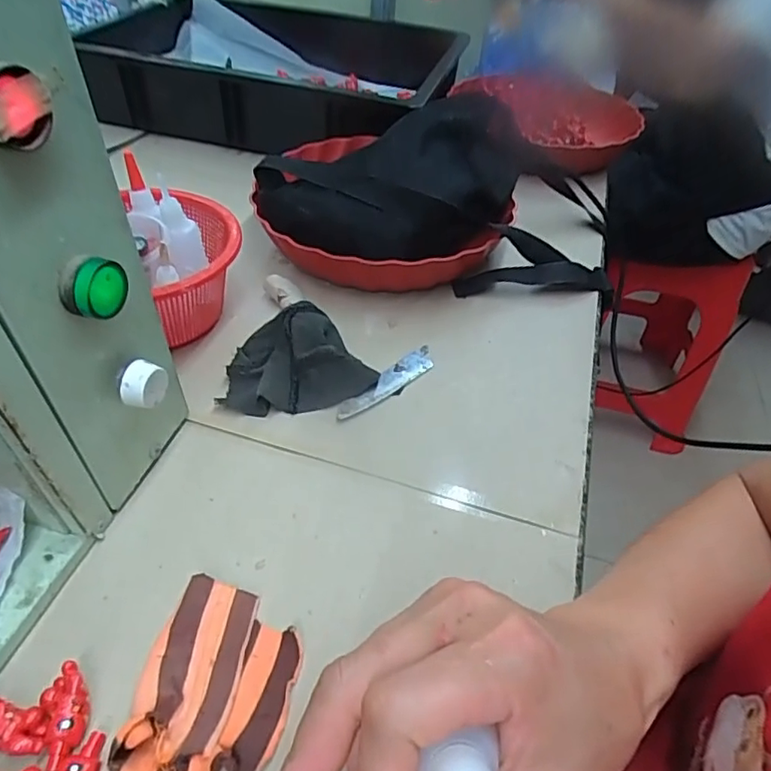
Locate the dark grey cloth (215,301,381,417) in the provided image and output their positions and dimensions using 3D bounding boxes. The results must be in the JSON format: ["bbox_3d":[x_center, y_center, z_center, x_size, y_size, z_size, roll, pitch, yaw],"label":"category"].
[{"bbox_3d":[-0.063,-0.022,0.419,0.106,0.043,0.075,0,46,-7],"label":"dark grey cloth"}]

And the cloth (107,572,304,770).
[{"bbox_3d":[-0.082,0.143,0.268,0.070,0.022,0.099,13,46,5],"label":"cloth"}]

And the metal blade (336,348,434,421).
[{"bbox_3d":[0.001,-0.003,0.435,0.100,0.005,0.022,-32,57,-32],"label":"metal blade"}]

